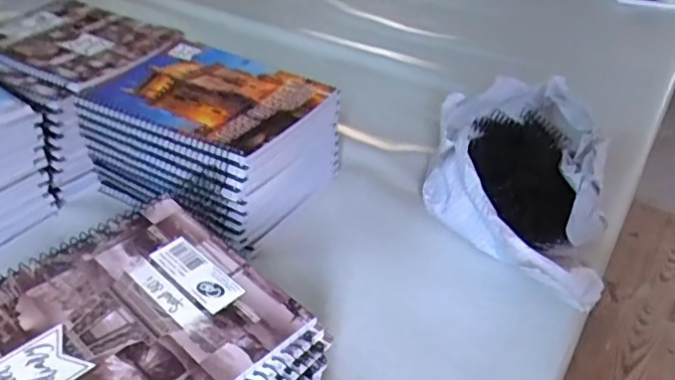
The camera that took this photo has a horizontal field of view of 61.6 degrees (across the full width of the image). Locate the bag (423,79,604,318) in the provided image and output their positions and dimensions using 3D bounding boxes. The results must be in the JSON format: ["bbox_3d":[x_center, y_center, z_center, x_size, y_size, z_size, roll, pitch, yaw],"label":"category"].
[{"bbox_3d":[0.170,-0.005,0.543,0.161,0.093,0.266,7,38,5],"label":"bag"}]

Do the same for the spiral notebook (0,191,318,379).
[{"bbox_3d":[-0.132,0.079,0.291,0.143,0.005,0.193,31,45,31],"label":"spiral notebook"}]

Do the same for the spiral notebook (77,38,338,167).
[{"bbox_3d":[-0.122,-0.091,0.530,0.195,0.009,0.148,21,41,22],"label":"spiral notebook"}]

